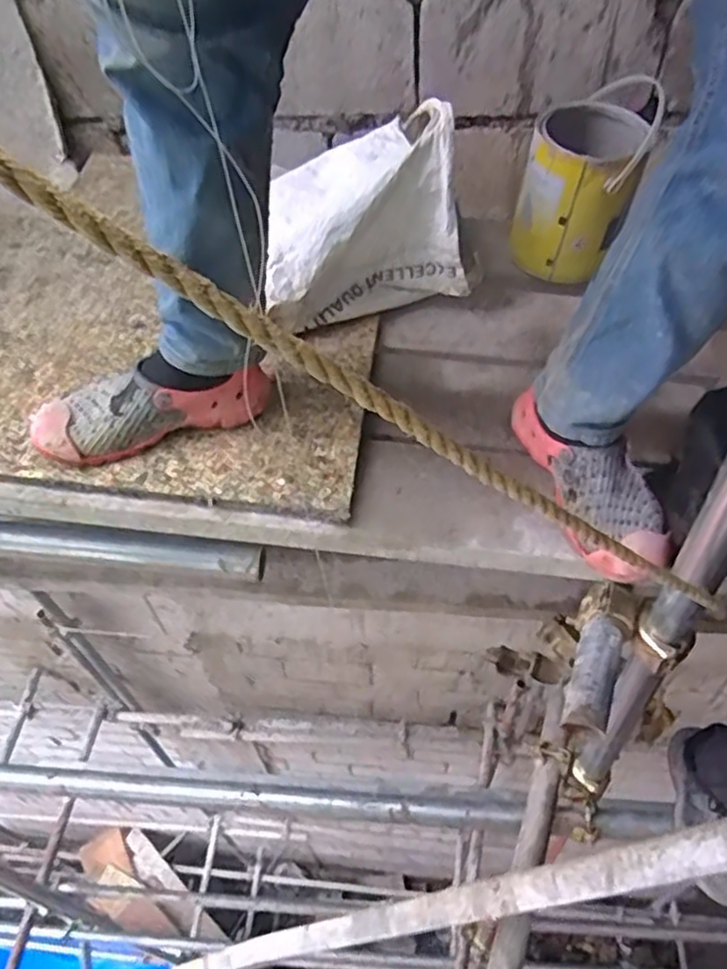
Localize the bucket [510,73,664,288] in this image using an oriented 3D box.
[{"bbox_3d":[0.320,-0.447,1.029,0.155,0.239,0.142,-2,51,2],"label":"bucket"}]

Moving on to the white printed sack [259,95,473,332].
[{"bbox_3d":[-0.014,-0.346,0.957,0.293,0.223,0.152,-20,53,-12],"label":"white printed sack"}]

